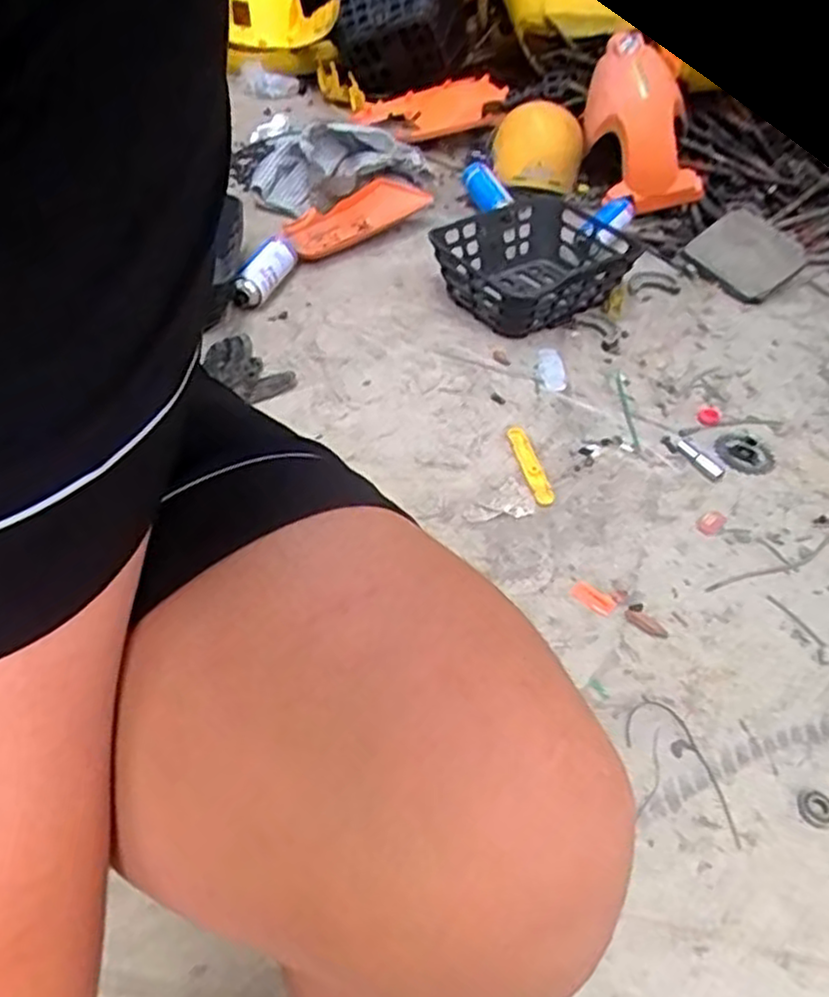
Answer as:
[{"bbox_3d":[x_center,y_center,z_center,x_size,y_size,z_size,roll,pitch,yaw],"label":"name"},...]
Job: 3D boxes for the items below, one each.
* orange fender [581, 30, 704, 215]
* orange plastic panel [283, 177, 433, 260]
[{"bbox_3d":[0.436,-0.724,1.424,0.162,0.247,0.354,-1,46,-6],"label":"orange fender"},{"bbox_3d":[-0.116,-0.552,1.419,0.275,0.024,0.093,-27,84,-3],"label":"orange plastic panel"}]

